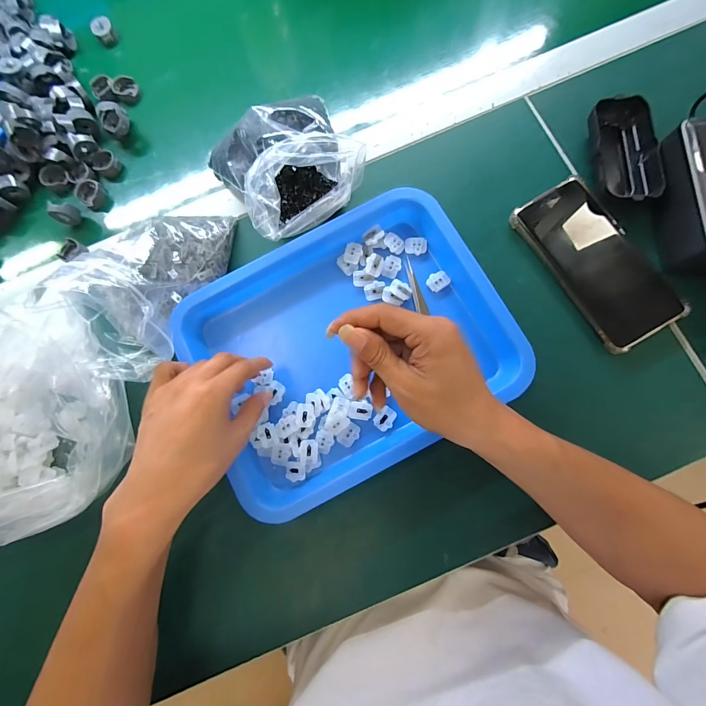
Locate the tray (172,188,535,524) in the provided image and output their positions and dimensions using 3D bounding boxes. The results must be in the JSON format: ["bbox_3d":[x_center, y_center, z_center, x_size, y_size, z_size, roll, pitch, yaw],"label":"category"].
[{"bbox_3d":[-0.006,-0.011,0.323,0.279,0.045,0.230,-29,81,-1],"label":"tray"}]

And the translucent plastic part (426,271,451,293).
[{"bbox_3d":[0.084,-0.071,0.331,0.021,0.007,0.018,-40,81,-3],"label":"translucent plastic part"}]

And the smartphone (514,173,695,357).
[{"bbox_3d":[0.235,-0.090,0.325,0.081,0.019,0.167,-31,81,-1],"label":"smartphone"}]

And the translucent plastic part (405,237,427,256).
[{"bbox_3d":[0.064,-0.108,0.338,0.022,0.005,0.017,-4,82,3],"label":"translucent plastic part"}]

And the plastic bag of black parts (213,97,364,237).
[{"bbox_3d":[-0.068,-0.191,0.333,0.135,0.058,0.138,-30,81,-1],"label":"plastic bag of black parts"}]

